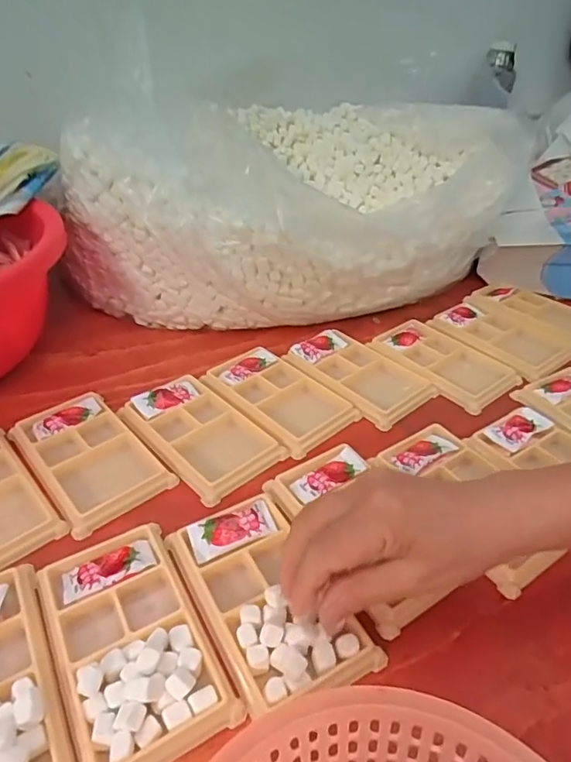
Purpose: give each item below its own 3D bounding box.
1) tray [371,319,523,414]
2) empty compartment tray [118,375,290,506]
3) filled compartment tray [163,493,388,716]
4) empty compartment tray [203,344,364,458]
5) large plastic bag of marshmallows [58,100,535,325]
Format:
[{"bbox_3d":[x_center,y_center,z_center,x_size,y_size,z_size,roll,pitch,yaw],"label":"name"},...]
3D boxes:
[{"bbox_3d":[0.159,-0.019,0.522,0.083,0.013,0.131,-25,44,-30],"label":"tray"},{"bbox_3d":[-0.071,0.043,0.436,0.078,0.017,0.132,-29,46,-33],"label":"empty compartment tray"},{"bbox_3d":[-0.010,0.127,0.315,0.076,0.023,0.130,-19,43,-24],"label":"filled compartment tray"},{"bbox_3d":[-0.005,0.016,0.477,0.077,0.023,0.132,-28,48,-33],"label":"empty compartment tray"},{"bbox_3d":[0.003,-0.226,0.643,0.517,0.171,0.340,-10,38,-14],"label":"large plastic bag of marshmallows"}]

